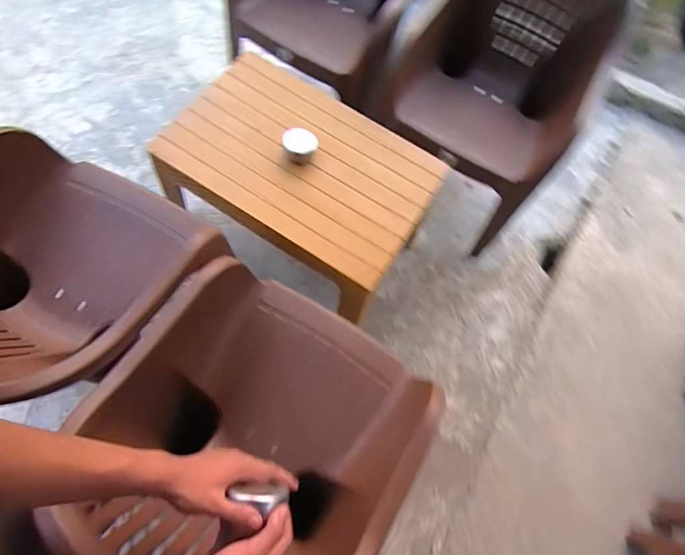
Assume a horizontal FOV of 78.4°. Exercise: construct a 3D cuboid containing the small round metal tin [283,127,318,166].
[{"bbox_3d":[-0.115,-0.348,1.115,0.090,0.065,0.076,29,68,7],"label":"small round metal tin"}]

